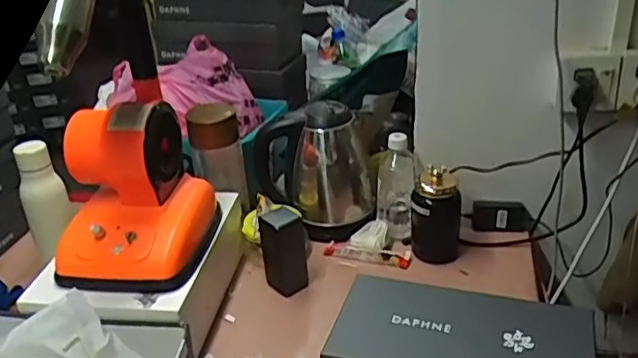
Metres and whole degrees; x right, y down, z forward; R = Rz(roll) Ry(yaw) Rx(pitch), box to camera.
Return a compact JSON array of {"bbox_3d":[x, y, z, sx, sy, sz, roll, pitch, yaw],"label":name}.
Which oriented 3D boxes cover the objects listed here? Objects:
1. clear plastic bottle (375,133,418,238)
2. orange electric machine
[{"bbox_3d":[0.133,0.011,1.036,0.070,0.175,0.068,1,29,8],"label":"clear plastic bottle"},{"bbox_3d":[-0.254,0.012,0.833,0.170,0.202,0.199,3,30,11],"label":"orange electric machine"}]

